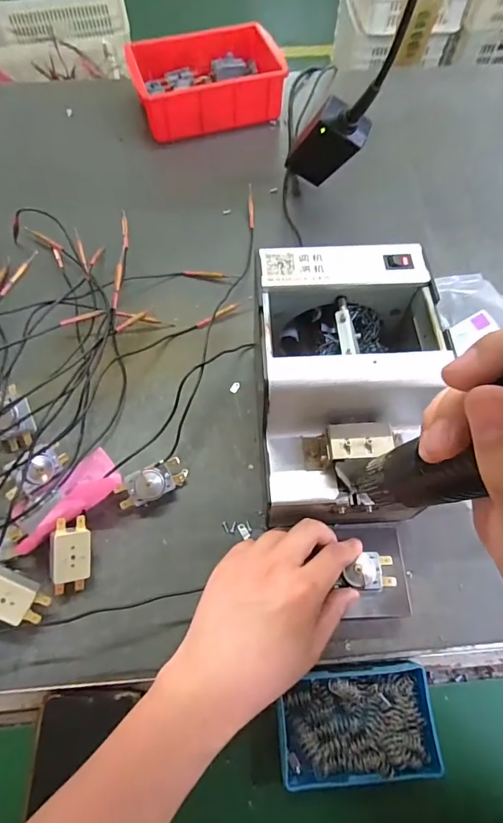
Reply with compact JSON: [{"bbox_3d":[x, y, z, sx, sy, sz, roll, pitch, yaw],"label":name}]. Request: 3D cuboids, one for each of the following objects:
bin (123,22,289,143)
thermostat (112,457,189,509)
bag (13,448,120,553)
[{"bbox_3d":[-0.064,-0.470,0.609,0.196,0.060,0.142,-15,66,-8],"label":"bin"},{"bbox_3d":[-0.087,0.064,0.377,0.060,0.030,0.026,-25,68,-12],"label":"thermostat"},{"bbox_3d":[-0.160,0.074,0.363,0.047,0.045,0.099,39,70,16],"label":"bag"}]

